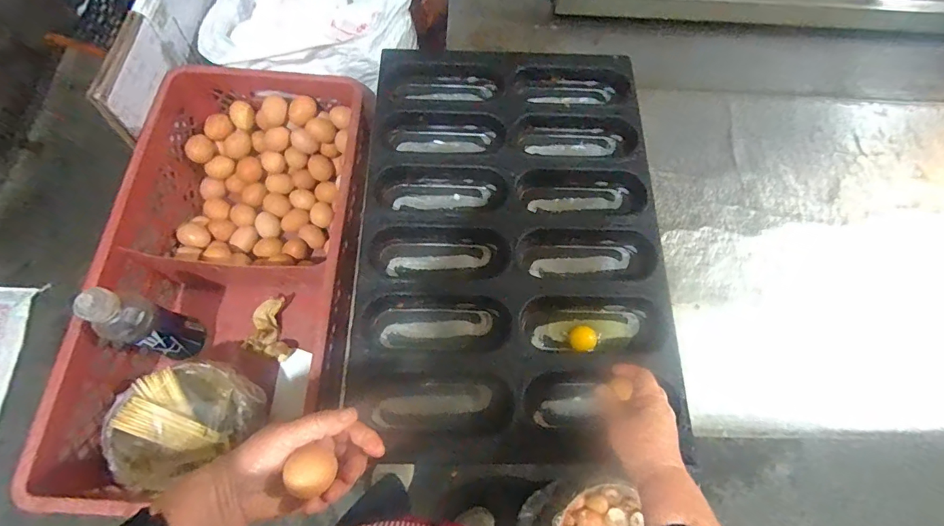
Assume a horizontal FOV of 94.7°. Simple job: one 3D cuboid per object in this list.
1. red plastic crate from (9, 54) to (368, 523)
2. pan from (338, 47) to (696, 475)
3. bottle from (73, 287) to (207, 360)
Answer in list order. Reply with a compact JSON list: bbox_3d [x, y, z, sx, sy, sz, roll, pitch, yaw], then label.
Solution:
[{"bbox_3d":[-0.350,-0.008,0.695,0.337,0.183,0.644,4,69,-1],"label":"red plastic crate"},{"bbox_3d":[0.051,-0.057,0.611,0.410,0.040,0.605,3,70,-2],"label":"pan"},{"bbox_3d":[-0.467,0.087,0.611,0.076,0.197,0.070,22,70,5],"label":"bottle"}]

